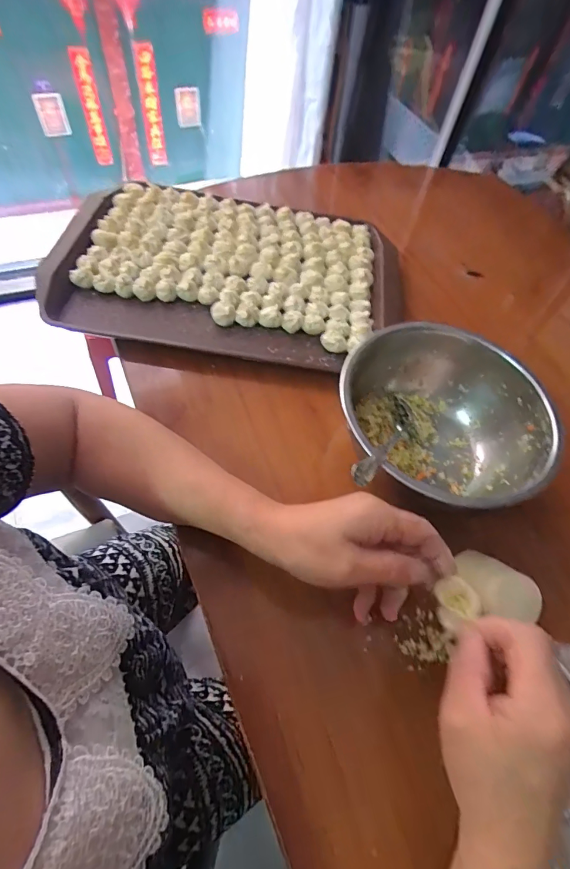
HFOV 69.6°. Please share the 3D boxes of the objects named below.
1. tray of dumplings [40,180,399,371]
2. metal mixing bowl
[{"bbox_3d":[-0.072,-0.211,0.517,0.394,0.055,0.282,9,57,-1],"label":"tray of dumplings"},{"bbox_3d":[0.146,-0.017,0.381,0.178,0.076,0.158,40,62,17],"label":"metal mixing bowl"}]

